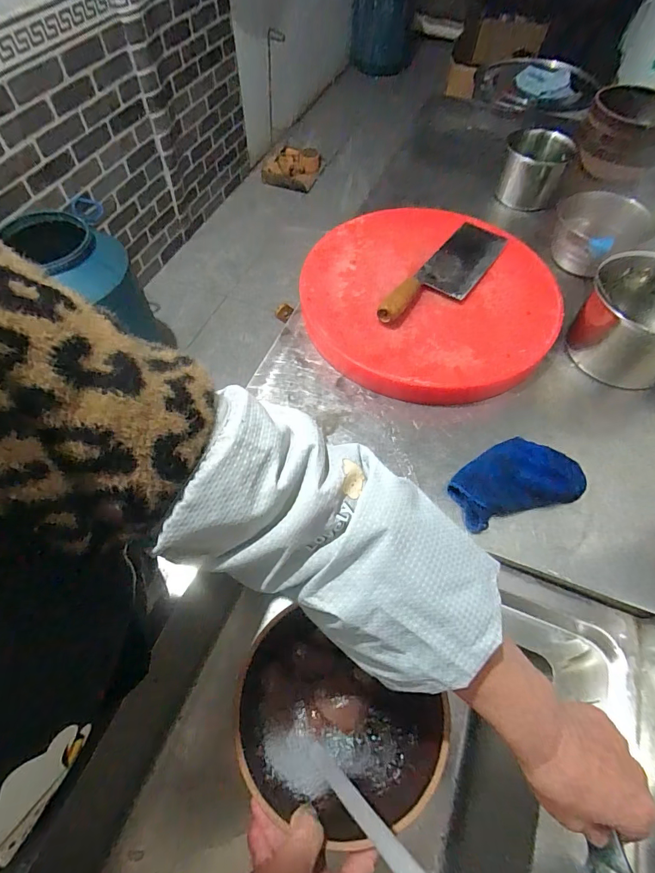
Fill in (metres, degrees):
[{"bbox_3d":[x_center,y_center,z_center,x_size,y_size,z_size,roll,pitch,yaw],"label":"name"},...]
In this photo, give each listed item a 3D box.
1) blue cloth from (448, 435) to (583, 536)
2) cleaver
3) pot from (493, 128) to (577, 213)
[{"bbox_3d":[0.237,0.052,0.530,0.156,0.051,0.088,-16,61,-11],"label":"blue cloth"},{"bbox_3d":[0.190,-0.258,0.665,0.083,0.034,0.294,33,64,16],"label":"cleaver"},{"bbox_3d":[0.411,-0.538,0.846,0.129,0.113,0.101,24,61,12],"label":"pot"}]

